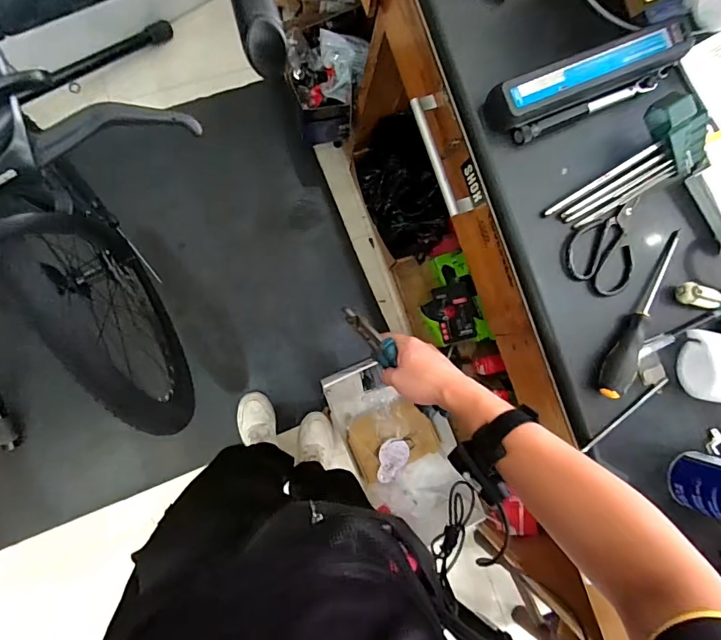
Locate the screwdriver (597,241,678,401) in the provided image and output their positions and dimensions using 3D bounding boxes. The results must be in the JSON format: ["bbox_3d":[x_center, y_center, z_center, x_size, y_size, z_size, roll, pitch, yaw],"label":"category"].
[{"bbox_3d":[0.334,-0.002,0.525,0.028,0.029,0.209,31,83,-4],"label":"screwdriver"}]

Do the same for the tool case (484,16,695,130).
[{"bbox_3d":[0.273,-0.286,0.534,0.257,0.049,0.059,-24,90,-8],"label":"tool case"}]

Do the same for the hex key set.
[{"bbox_3d":[0.317,-0.174,0.531,0.208,0.059,0.095,-36,91,5],"label":"hex key set"}]

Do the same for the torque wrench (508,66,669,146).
[{"bbox_3d":[0.277,-0.255,0.533,0.205,0.026,0.016,-24,90,-8],"label":"torque wrench"}]

